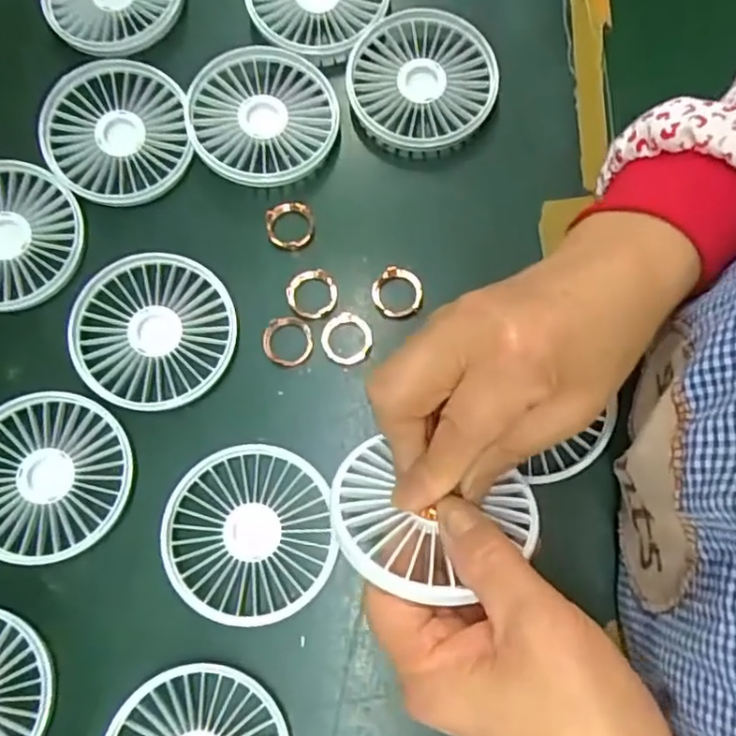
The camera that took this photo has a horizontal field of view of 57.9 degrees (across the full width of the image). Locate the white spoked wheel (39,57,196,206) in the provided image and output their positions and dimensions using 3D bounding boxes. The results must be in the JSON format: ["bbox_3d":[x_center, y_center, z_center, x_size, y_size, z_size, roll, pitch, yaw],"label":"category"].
[{"bbox_3d":[-0.149,-0.139,0.391,0.082,0.012,0.086,-1,77,3],"label":"white spoked wheel"}]

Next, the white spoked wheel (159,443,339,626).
[{"bbox_3d":[-0.061,0.085,0.345,0.084,0.013,0.085,-1,77,3],"label":"white spoked wheel"}]

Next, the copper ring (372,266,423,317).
[{"bbox_3d":[0.017,-0.043,0.375,0.028,0.005,0.028,-1,77,3],"label":"copper ring"}]

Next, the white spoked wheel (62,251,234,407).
[{"bbox_3d":[-0.119,-0.021,0.367,0.085,0.011,0.085,-1,77,3],"label":"white spoked wheel"}]

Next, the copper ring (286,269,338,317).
[{"bbox_3d":[-0.032,-0.042,0.377,0.028,0.008,0.029,-1,77,3],"label":"copper ring"}]

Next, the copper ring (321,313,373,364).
[{"bbox_3d":[-0.011,-0.016,0.370,0.028,0.005,0.028,-1,77,3],"label":"copper ring"}]

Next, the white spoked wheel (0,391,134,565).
[{"bbox_3d":[-0.171,0.057,0.351,0.085,0.014,0.084,-1,77,3],"label":"white spoked wheel"}]

